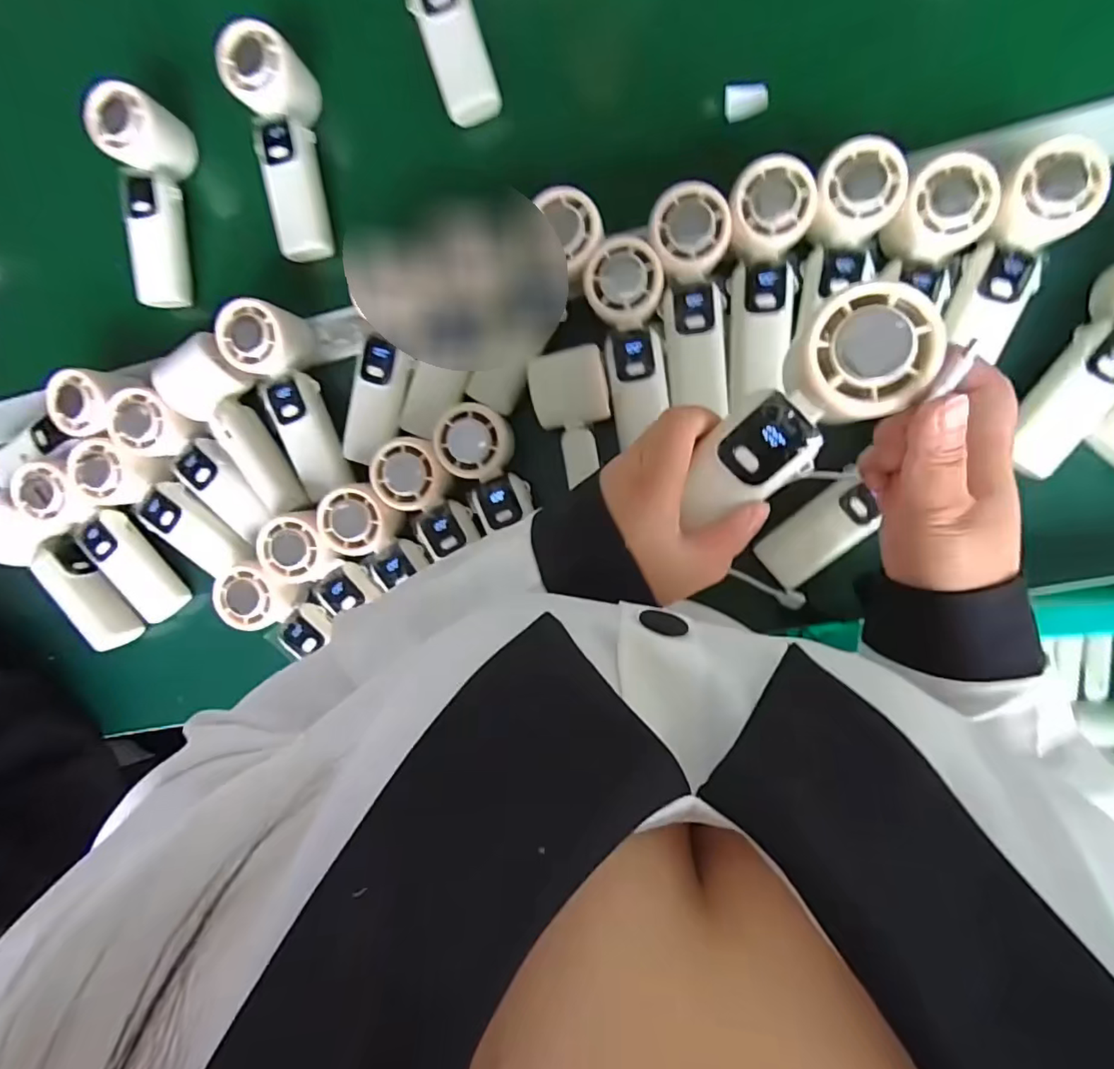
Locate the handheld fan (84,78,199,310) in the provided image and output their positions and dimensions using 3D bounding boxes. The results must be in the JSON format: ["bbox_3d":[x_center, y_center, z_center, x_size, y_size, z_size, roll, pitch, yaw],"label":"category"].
[{"bbox_3d":[-0.356,-0.290,0.490,0.058,0.053,0.168,3,105,8],"label":"handheld fan"}]

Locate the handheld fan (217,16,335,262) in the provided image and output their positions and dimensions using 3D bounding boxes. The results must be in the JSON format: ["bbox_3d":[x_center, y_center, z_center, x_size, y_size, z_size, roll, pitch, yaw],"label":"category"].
[{"bbox_3d":[-0.226,-0.320,0.469,0.053,0.045,0.166,-7,105,8],"label":"handheld fan"}]

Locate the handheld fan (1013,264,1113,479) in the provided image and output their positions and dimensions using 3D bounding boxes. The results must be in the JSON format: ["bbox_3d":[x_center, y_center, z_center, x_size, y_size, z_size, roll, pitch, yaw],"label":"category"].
[{"bbox_3d":[0.379,-0.119,0.388,0.053,0.051,0.164,30,109,6],"label":"handheld fan"}]

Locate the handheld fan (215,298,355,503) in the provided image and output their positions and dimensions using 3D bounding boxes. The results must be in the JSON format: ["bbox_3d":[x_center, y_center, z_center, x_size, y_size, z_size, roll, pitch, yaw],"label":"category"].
[{"bbox_3d":[-0.223,-0.114,0.476,0.048,0.053,0.157,-19,102,8],"label":"handheld fan"}]

